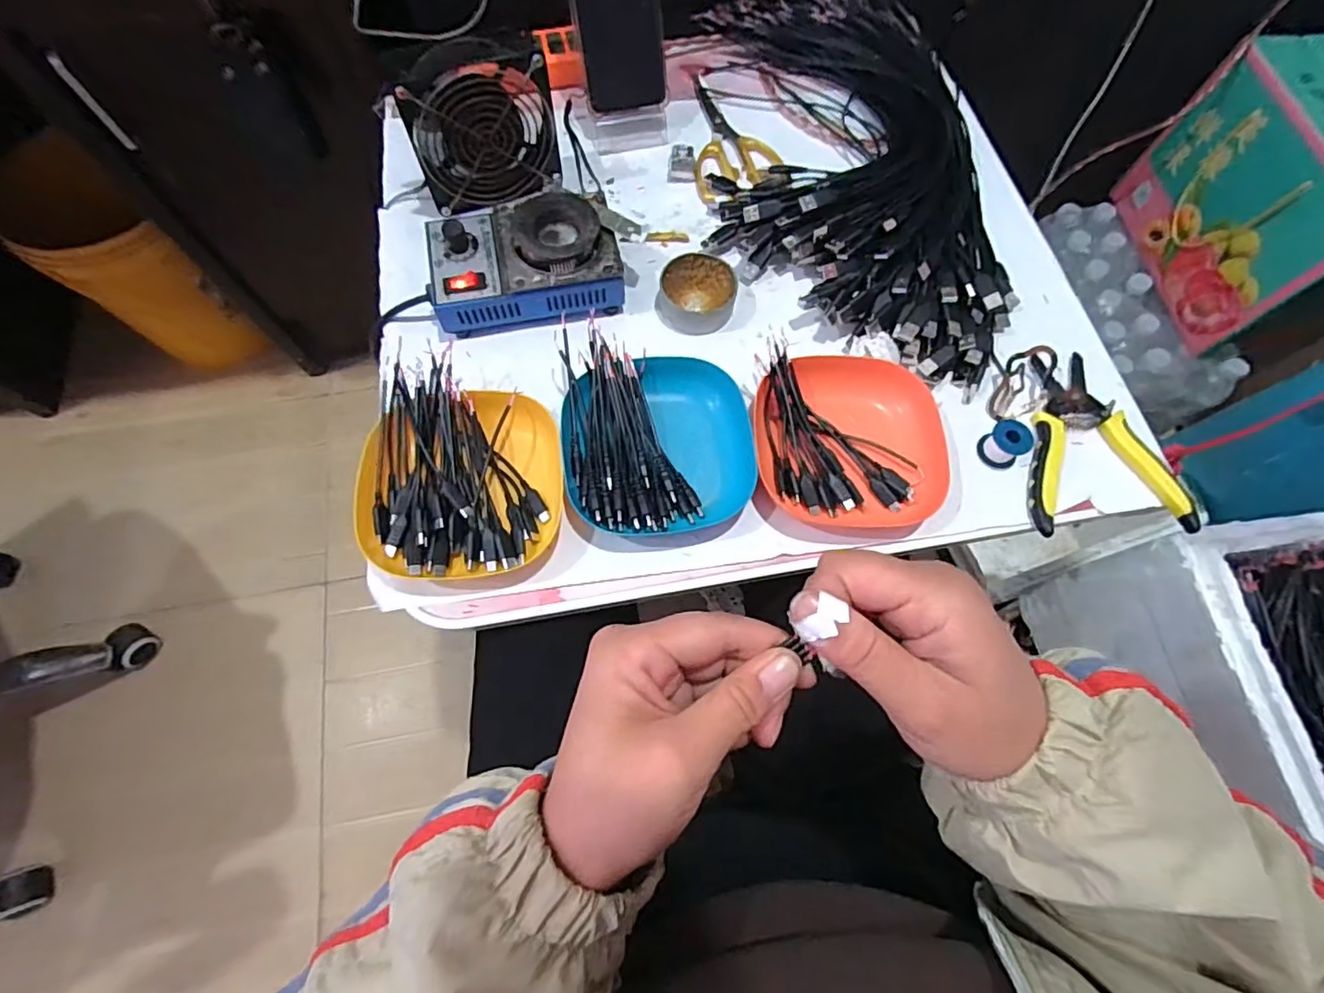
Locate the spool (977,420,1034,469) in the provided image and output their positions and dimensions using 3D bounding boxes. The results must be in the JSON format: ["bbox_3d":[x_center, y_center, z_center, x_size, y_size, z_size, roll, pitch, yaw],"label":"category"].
[{"bbox_3d":[0.263,-0.040,0.448,0.027,0.026,0.029,1,70,-2],"label":"spool"}]

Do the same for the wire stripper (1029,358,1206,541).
[{"bbox_3d":[0.332,-0.045,0.457,0.117,0.017,0.152,-2,70,-3],"label":"wire stripper"}]

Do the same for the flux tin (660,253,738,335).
[{"bbox_3d":[0.031,-0.173,0.498,0.062,0.023,0.062,-4,70,-3],"label":"flux tin"}]

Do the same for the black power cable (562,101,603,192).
[{"bbox_3d":[-0.079,-0.339,0.567,0.018,0.013,0.106,-13,70,-7],"label":"black power cable"}]

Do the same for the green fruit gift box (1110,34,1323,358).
[{"bbox_3d":[0.821,-0.394,0.785,0.155,0.233,0.312,-6,70,-4],"label":"green fruit gift box"}]

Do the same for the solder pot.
[{"bbox_3d":[-0.111,-0.192,0.480,0.150,0.063,0.099,-9,70,-5],"label":"solder pot"}]

